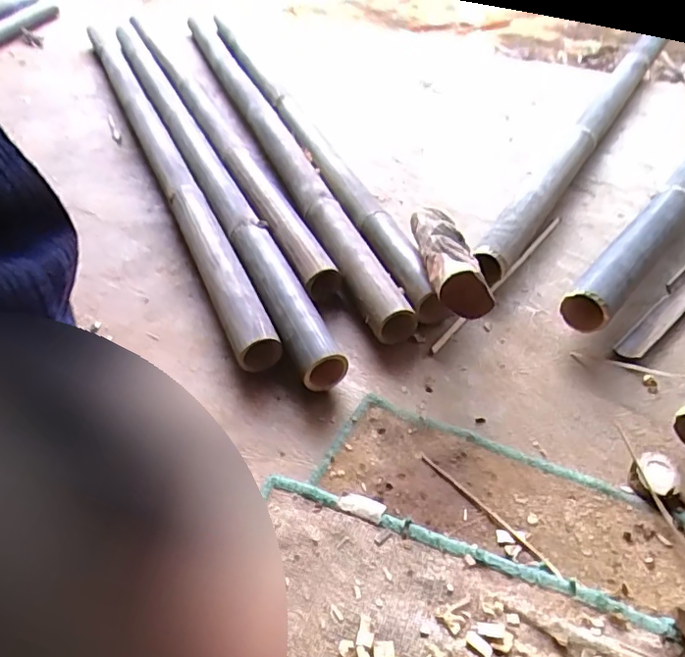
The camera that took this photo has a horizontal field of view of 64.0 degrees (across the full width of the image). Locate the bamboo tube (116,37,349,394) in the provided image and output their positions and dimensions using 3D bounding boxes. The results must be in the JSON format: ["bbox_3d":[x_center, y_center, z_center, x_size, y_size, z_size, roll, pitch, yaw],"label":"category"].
[{"bbox_3d":[-0.301,-0.355,1.126,0.064,0.064,1.358,-21,46,-15],"label":"bamboo tube"}]

